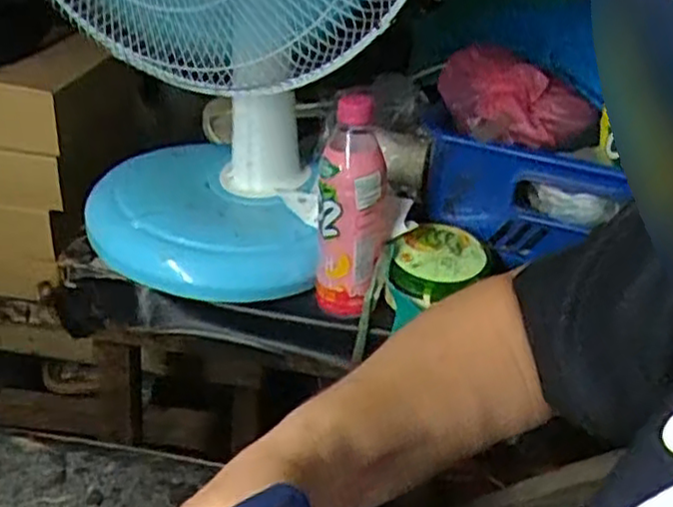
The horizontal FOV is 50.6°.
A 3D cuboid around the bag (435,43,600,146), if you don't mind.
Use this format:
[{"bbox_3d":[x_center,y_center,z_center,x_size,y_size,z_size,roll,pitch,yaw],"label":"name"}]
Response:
[{"bbox_3d":[0.187,-0.166,0.740,0.136,0.054,0.141,-2,32,-13],"label":"bag"}]

